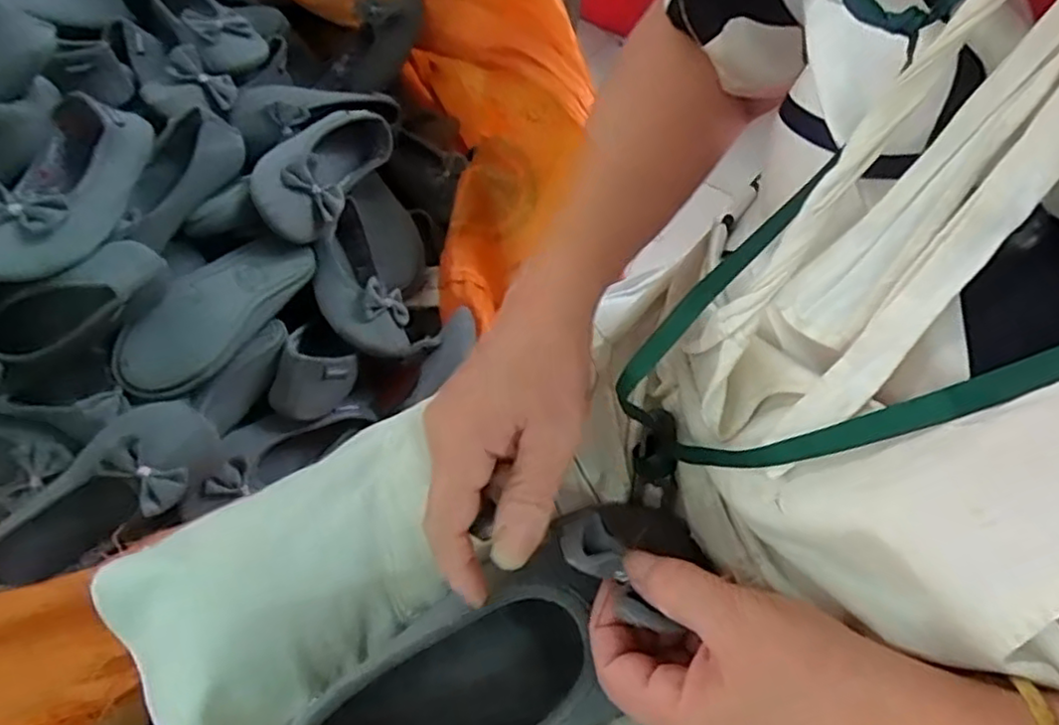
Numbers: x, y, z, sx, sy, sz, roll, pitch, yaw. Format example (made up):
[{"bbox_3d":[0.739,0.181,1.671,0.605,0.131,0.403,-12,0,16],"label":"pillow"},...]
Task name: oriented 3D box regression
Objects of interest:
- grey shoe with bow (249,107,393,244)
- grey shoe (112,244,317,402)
[{"bbox_3d":[-0.251,-0.234,0.801,0.094,0.082,0.210,15,45,7],"label":"grey shoe with bow"},{"bbox_3d":[-0.346,-0.054,0.727,0.091,0.055,0.227,42,60,-16],"label":"grey shoe"}]

